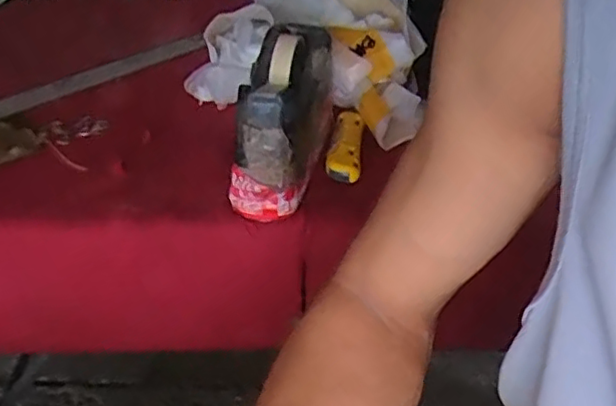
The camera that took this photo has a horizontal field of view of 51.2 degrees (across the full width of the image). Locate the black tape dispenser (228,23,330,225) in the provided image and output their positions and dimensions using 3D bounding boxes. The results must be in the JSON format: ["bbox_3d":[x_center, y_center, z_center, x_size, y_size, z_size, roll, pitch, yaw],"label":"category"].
[{"bbox_3d":[-0.021,-0.090,0.607,0.068,0.109,0.194,9,38,11],"label":"black tape dispenser"}]

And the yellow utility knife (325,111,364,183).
[{"bbox_3d":[0.039,-0.058,0.657,0.032,0.022,0.112,4,37,5],"label":"yellow utility knife"}]

